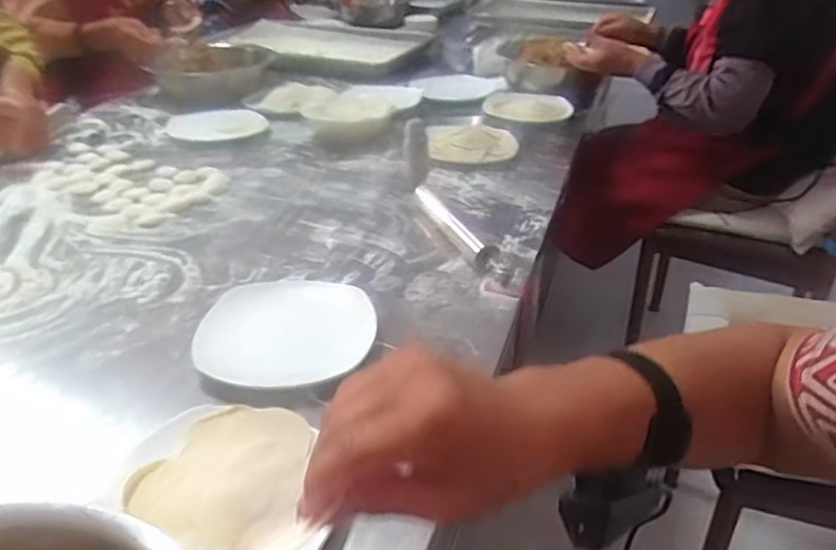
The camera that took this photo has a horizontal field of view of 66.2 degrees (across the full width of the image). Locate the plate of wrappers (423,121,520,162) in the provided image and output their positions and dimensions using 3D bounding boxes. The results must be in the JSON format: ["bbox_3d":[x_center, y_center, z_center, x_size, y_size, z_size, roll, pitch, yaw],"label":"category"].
[{"bbox_3d":[0.097,-0.243,1.165,0.165,0.025,0.162,1,33,-1],"label":"plate of wrappers"}]

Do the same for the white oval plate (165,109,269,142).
[{"bbox_3d":[-0.385,-0.289,1.232,0.181,0.013,0.159,-17,37,-27],"label":"white oval plate"}]

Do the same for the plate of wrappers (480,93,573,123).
[{"bbox_3d":[0.242,-0.362,1.381,0.181,0.025,0.170,0,32,0],"label":"plate of wrappers"}]

